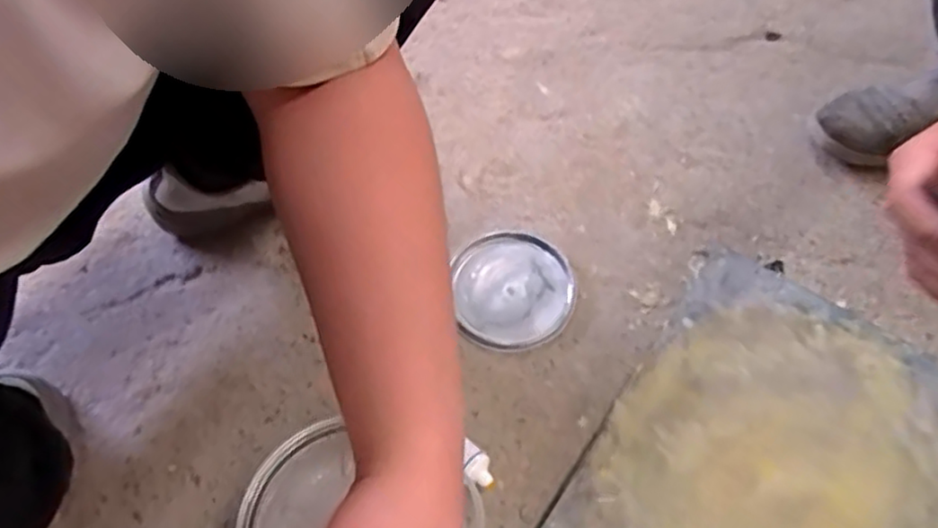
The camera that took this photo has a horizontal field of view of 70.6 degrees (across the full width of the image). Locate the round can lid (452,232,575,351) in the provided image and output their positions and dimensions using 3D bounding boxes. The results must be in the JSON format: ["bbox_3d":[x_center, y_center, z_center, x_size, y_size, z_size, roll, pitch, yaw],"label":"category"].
[{"bbox_3d":[0.048,0.024,0.717,0.130,0.014,0.140,1,59,-1],"label":"round can lid"}]

